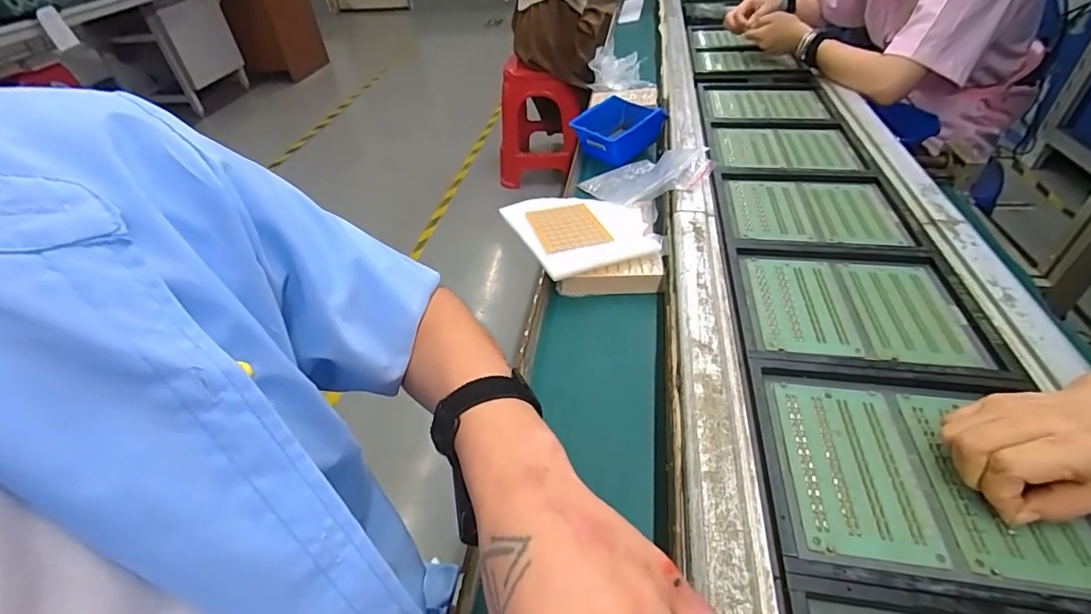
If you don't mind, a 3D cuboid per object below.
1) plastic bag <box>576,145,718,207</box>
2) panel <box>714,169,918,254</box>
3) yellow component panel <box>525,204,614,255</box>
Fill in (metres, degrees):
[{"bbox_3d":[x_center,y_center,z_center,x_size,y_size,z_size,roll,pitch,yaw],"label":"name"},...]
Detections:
[{"bbox_3d":[0.146,-0.191,0.739,0.137,0.055,0.205,-22,17,-26],"label":"plastic bag"},{"bbox_3d":[0.326,-0.124,0.619,0.207,0.023,0.179,2,42,8],"label":"panel"},{"bbox_3d":[0.028,-0.105,0.657,0.086,0.005,0.123,-13,36,-10],"label":"yellow component panel"}]

